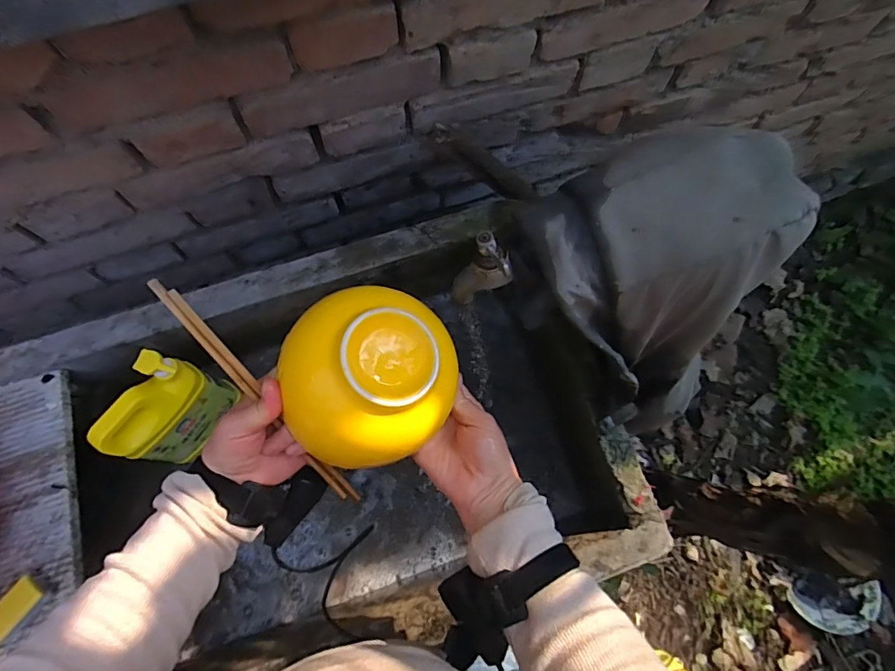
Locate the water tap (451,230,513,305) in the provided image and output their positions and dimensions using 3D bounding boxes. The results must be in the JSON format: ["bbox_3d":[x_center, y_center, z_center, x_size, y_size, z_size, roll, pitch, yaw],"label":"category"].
[{"bbox_3d":[0.030,-0.057,0.401,0.053,0.066,0.030,-13,74,-4],"label":"water tap"}]

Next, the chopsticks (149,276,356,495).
[{"bbox_3d":[-0.152,0.056,0.392,0.014,0.012,0.245,-38,110,-10],"label":"chopsticks"}]

